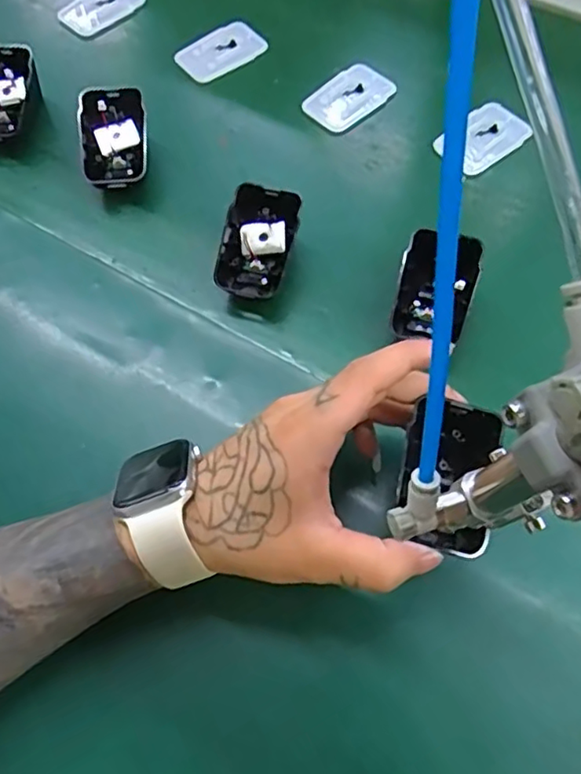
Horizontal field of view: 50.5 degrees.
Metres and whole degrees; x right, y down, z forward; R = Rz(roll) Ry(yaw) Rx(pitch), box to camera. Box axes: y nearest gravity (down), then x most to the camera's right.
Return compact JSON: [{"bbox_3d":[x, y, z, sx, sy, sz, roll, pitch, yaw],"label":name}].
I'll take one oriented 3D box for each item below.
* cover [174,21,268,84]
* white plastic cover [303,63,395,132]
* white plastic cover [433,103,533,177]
[{"bbox_3d":[-0.057,-0.273,0.499,0.067,0.007,0.043,-31,67,-13],"label":"cover"},{"bbox_3d":[0.045,-0.225,0.474,0.043,0.009,0.065,38,71,18],"label":"white plastic cover"},{"bbox_3d":[0.143,-0.184,0.455,0.067,0.012,0.042,-37,69,-16],"label":"white plastic cover"}]

